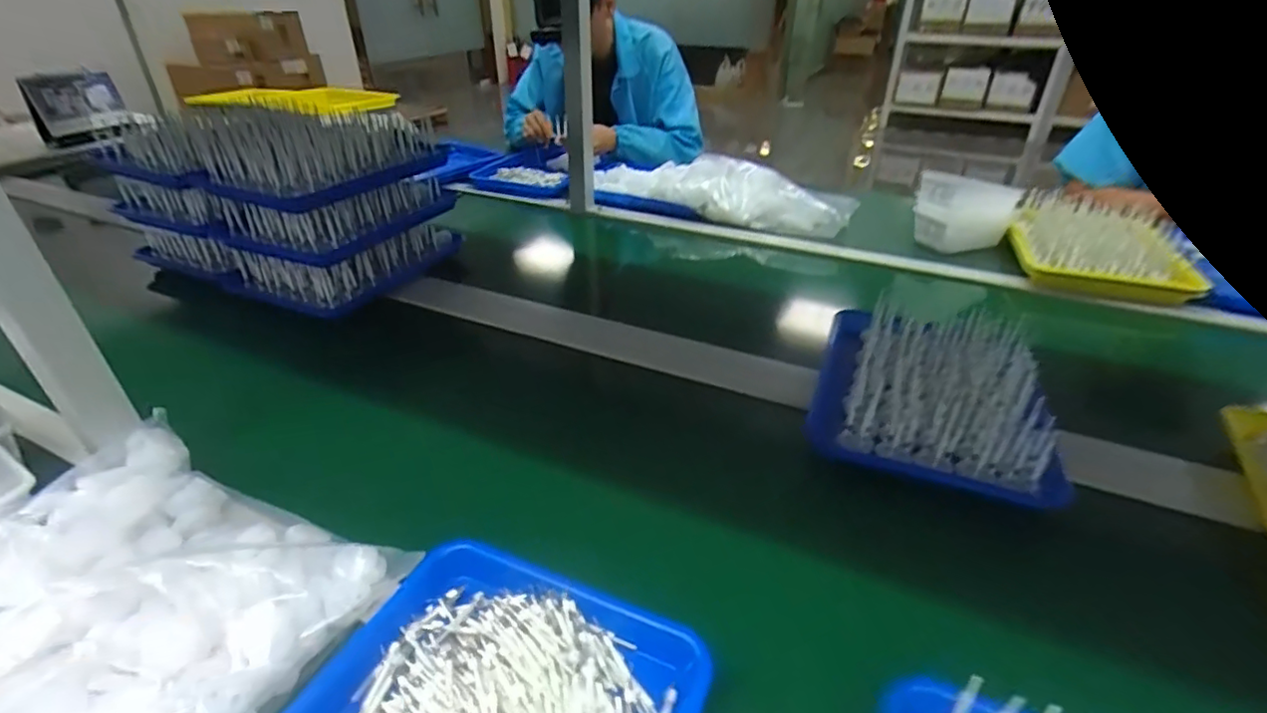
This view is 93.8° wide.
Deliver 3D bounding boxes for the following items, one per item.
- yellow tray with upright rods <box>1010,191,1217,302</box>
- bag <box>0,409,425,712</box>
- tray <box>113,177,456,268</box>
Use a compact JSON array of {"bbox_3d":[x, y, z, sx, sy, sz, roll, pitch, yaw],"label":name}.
[{"bbox_3d":[0.810,-0.200,1.053,0.246,0.076,0.269,12,35,17],"label":"yellow tray with upright rods"},{"bbox_3d":[-0.386,0.174,0.437,0.312,0.070,0.255,13,36,18],"label":"bag"},{"bbox_3d":[-0.584,-0.276,1.009,0.441,0.088,0.324,17,37,23],"label":"tray"}]

